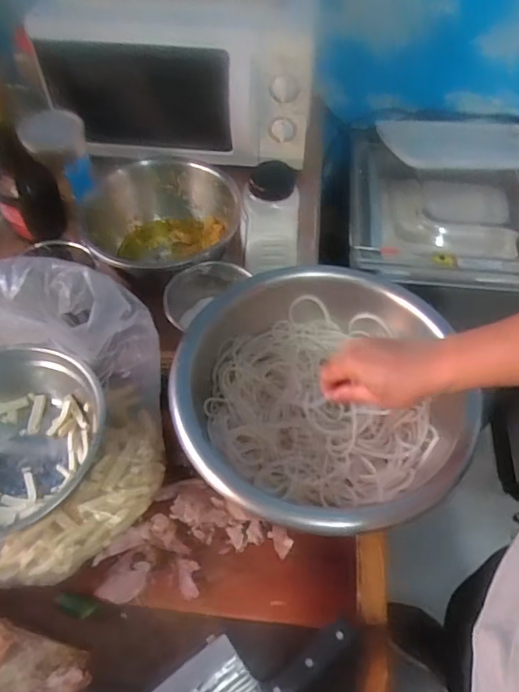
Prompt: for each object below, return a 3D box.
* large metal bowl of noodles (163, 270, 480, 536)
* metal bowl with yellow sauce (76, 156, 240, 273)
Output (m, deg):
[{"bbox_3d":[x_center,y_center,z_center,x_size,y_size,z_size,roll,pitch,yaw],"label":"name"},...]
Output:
[{"bbox_3d":[0.080,0.056,0.658,0.314,0.098,0.331,0,56,0],"label":"large metal bowl of noodles"},{"bbox_3d":[-0.134,-0.199,0.863,0.208,0.125,0.245,25,60,16],"label":"metal bowl with yellow sauce"}]

